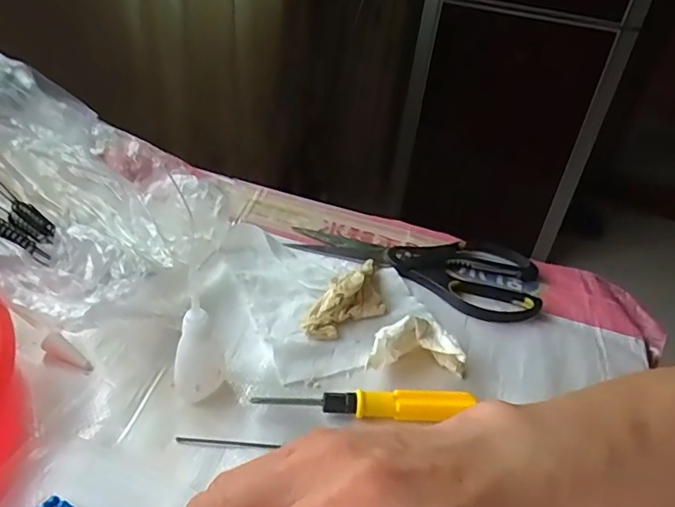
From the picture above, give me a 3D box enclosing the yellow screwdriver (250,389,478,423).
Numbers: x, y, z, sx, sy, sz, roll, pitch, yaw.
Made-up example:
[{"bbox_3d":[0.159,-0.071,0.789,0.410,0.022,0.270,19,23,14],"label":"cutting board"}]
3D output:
[{"bbox_3d":[0.018,0.097,0.350,0.138,0.016,0.015,4,35,-5],"label":"yellow screwdriver"}]

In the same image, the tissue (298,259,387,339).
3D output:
[{"bbox_3d":[0.014,0.032,0.420,0.041,0.028,0.098,24,39,22],"label":"tissue"}]

